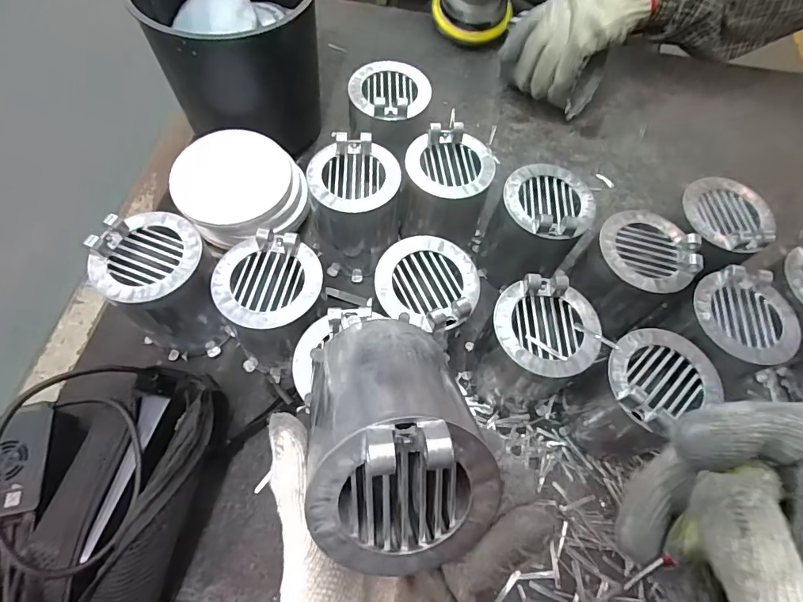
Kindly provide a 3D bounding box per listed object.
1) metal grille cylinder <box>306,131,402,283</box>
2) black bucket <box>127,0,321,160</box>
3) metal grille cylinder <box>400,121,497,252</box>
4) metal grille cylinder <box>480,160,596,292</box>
[{"bbox_3d":[-0.046,-0.091,0.467,0.086,0.115,0.088,1,63,-3],"label":"metal grille cylinder"},{"bbox_3d":[-0.178,-0.278,0.505,0.165,0.161,0.173,2,63,-3],"label":"black bucket"},{"bbox_3d":[0.044,-0.109,0.483,0.086,0.114,0.081,2,63,-3],"label":"metal grille cylinder"},{"bbox_3d":[0.134,-0.069,0.468,0.081,0.120,0.083,2,63,-3],"label":"metal grille cylinder"}]

